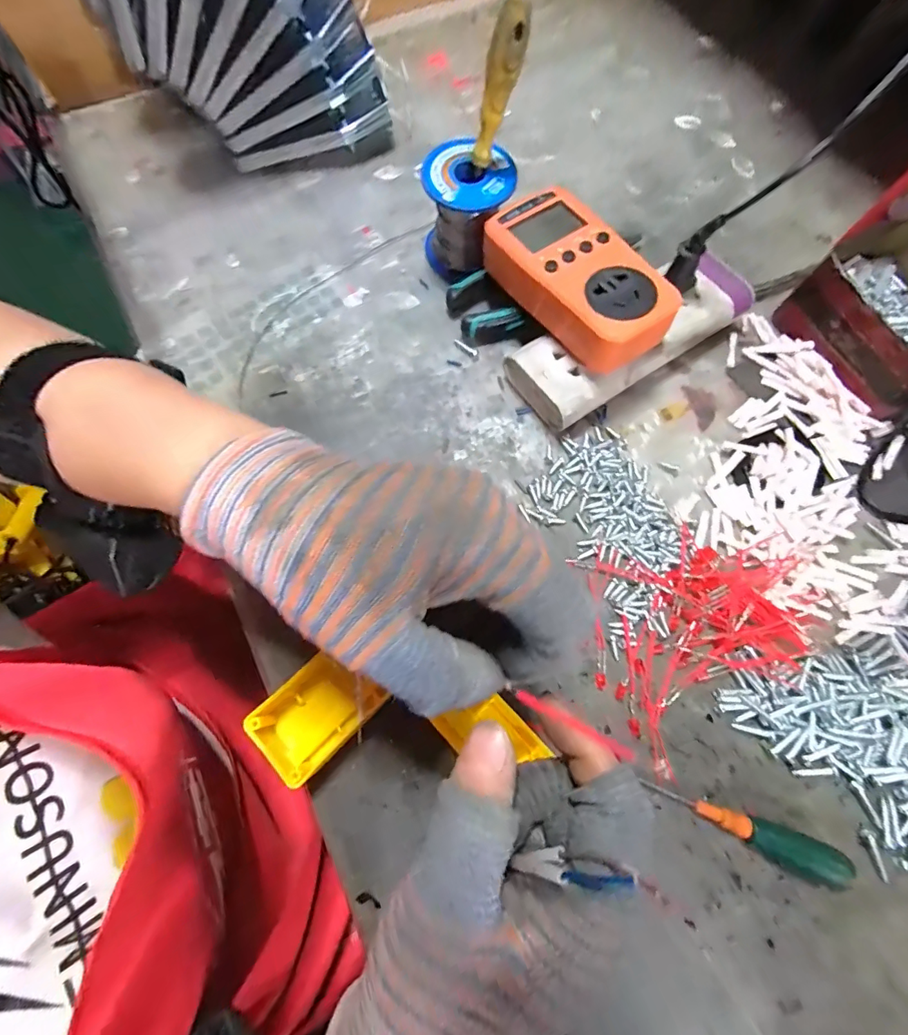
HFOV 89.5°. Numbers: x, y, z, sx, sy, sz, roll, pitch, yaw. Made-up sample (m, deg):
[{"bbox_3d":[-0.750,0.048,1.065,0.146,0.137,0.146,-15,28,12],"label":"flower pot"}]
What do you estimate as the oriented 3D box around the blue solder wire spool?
[{"bbox_3d":[0.007,-0.215,0.329,0.059,0.064,0.059,0,71,0],"label":"blue solder wire spool"}]

